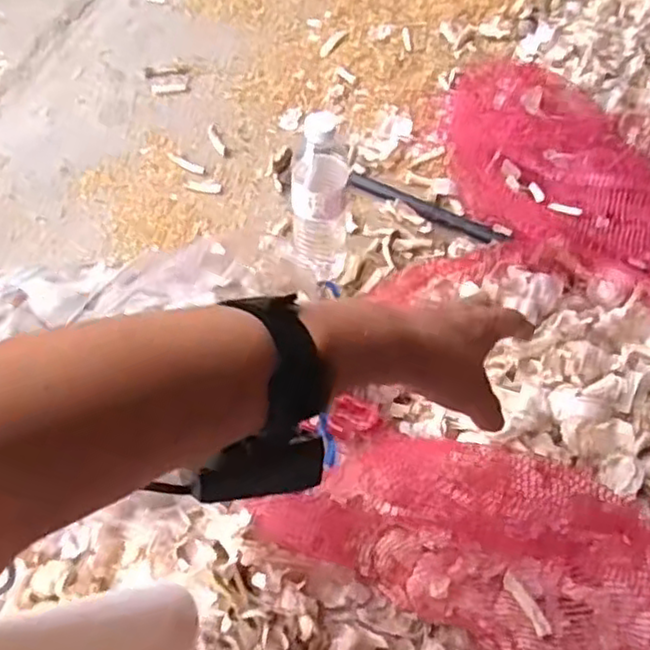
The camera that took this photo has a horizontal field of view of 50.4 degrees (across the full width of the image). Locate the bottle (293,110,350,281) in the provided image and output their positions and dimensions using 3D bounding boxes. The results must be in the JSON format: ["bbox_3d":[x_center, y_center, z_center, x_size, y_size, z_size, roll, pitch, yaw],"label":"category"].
[{"bbox_3d":[-0.007,-0.130,0.775,0.067,0.221,0.073,-3,61,3],"label":"bottle"}]

